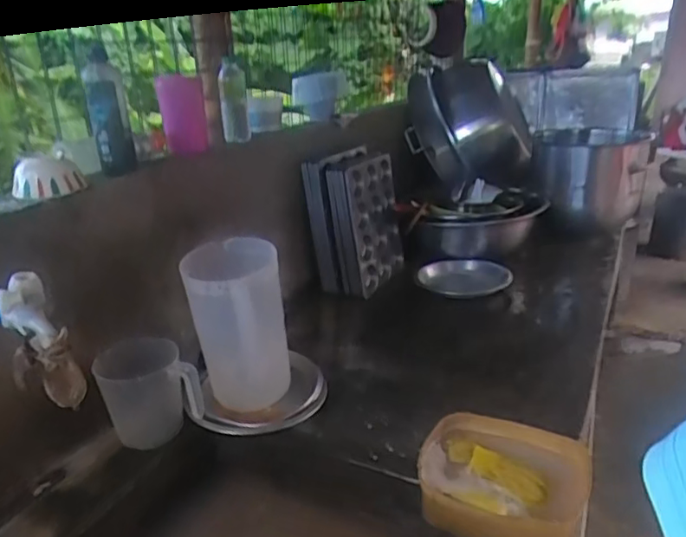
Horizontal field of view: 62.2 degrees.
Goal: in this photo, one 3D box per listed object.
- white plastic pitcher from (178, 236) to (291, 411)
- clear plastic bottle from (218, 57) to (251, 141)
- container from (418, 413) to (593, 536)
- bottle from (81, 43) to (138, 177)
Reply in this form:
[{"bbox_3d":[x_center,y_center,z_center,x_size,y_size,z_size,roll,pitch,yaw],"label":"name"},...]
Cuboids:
[{"bbox_3d":[-0.168,0.106,0.923,0.147,0.264,0.160,-5,21,-7],"label":"white plastic pitcher"},{"bbox_3d":[-0.230,-0.355,1.204,0.057,0.160,0.047,-6,22,-9],"label":"clear plastic bottle"},{"bbox_3d":[0.201,0.276,0.729,0.203,0.075,0.164,7,23,21],"label":"container"},{"bbox_3d":[-0.371,-0.247,0.902,0.058,0.189,0.061,-11,23,-22],"label":"bottle"}]

